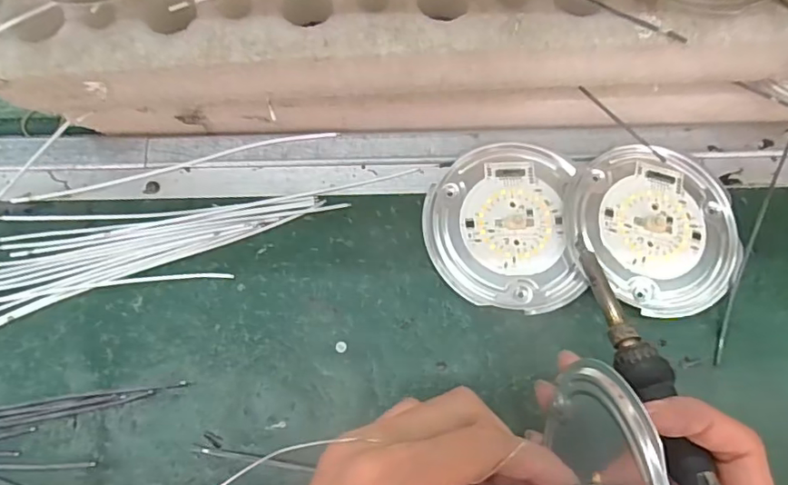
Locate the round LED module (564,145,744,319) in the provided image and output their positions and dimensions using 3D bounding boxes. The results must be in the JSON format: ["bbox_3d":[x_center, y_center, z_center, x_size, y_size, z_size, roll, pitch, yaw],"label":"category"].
[{"bbox_3d":[0.158,-0.011,0.316,0.095,0.009,0.103,0,71,0],"label":"round LED module"}]

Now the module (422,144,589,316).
[{"bbox_3d":[0.063,-0.011,0.316,0.087,0.008,0.100,-2,71,-1],"label":"module"}]

